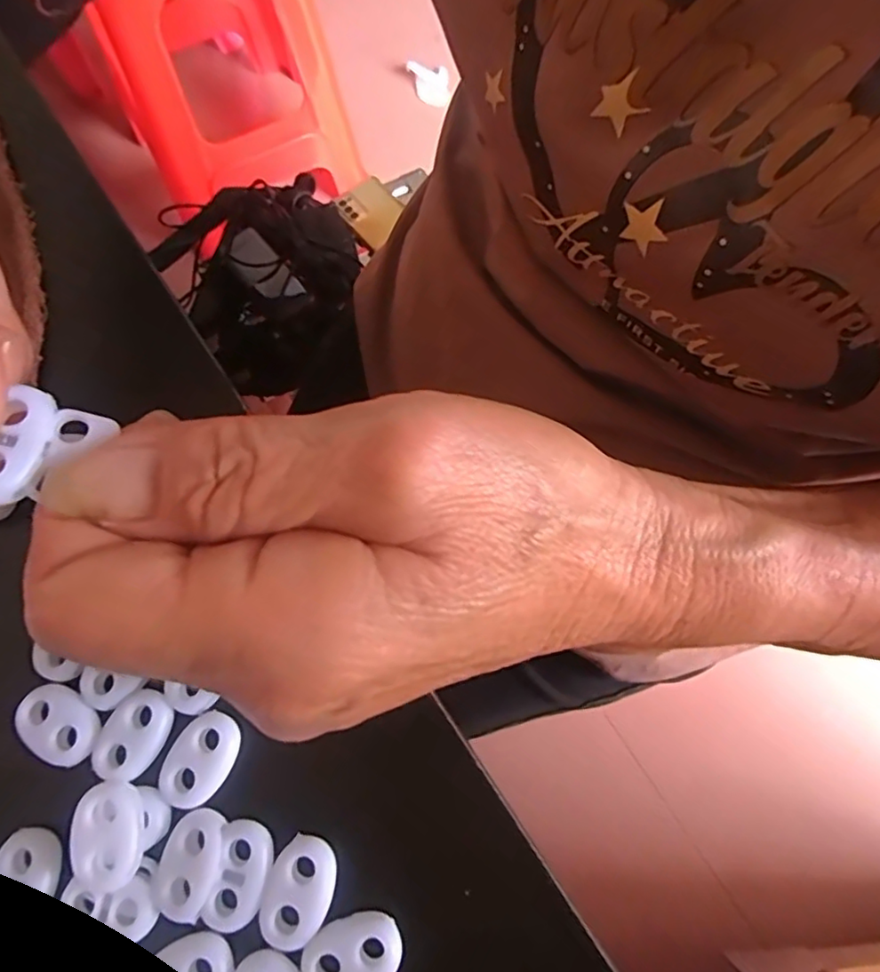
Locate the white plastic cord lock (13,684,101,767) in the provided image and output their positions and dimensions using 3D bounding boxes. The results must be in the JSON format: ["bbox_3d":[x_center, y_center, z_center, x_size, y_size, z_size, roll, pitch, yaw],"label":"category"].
[{"bbox_3d":[-0.097,0.060,0.150,0.022,0.004,0.015,29,74,10],"label":"white plastic cord lock"}]

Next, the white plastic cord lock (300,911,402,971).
[{"bbox_3d":[-0.020,0.107,0.134,0.022,0.005,0.015,-11,71,-3],"label":"white plastic cord lock"}]

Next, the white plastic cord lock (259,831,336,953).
[{"bbox_3d":[-0.033,0.095,0.139,0.015,0.004,0.022,15,72,5],"label":"white plastic cord lock"}]

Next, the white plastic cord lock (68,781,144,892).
[{"bbox_3d":[-0.076,0.080,0.137,0.013,0.006,0.022,-13,71,-4],"label":"white plastic cord lock"}]

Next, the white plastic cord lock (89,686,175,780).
[{"bbox_3d":[-0.077,0.062,0.149,0.015,0.006,0.021,22,73,8],"label":"white plastic cord lock"}]

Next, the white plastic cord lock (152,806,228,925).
[{"bbox_3d":[-0.059,0.088,0.139,0.014,0.004,0.022,15,72,5],"label":"white plastic cord lock"}]

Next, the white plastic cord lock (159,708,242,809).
[{"bbox_3d":[-0.060,0.068,0.147,0.015,0.004,0.022,29,74,10],"label":"white plastic cord lock"}]

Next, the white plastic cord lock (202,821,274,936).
[{"bbox_3d":[-0.047,0.091,0.139,0.012,0.004,0.022,8,71,3],"label":"white plastic cord lock"}]

